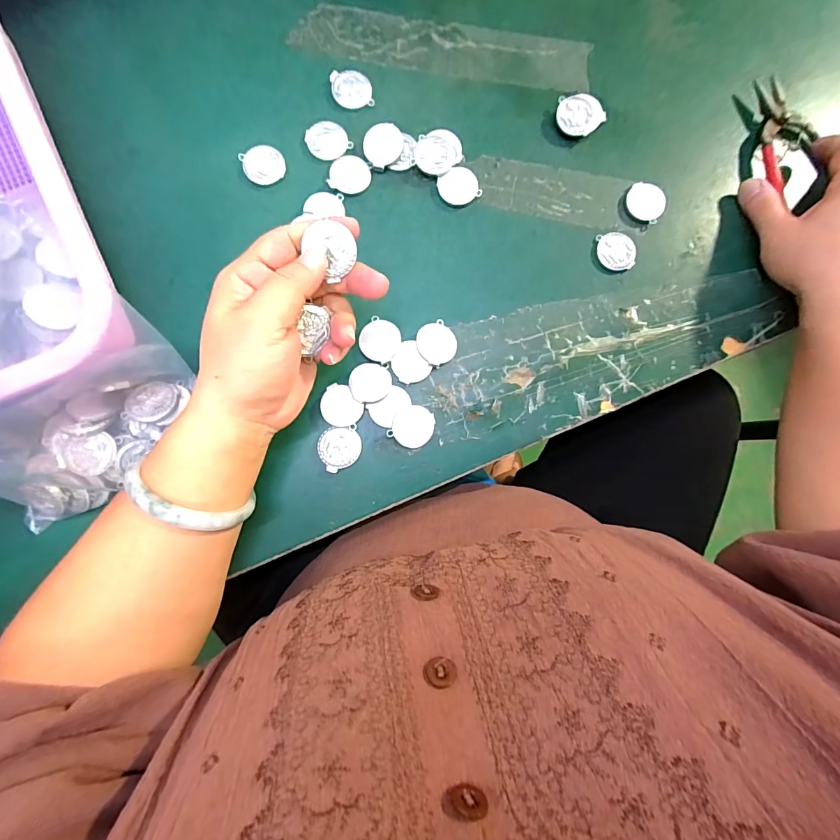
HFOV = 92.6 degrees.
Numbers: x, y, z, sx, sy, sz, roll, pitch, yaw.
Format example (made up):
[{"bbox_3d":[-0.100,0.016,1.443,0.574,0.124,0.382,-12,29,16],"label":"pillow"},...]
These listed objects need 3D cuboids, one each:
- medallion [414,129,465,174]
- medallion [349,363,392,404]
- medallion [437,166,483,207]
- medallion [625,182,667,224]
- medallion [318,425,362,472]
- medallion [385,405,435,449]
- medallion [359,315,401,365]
[{"bbox_3d":[0.014,-0.201,0.300,0.036,0.004,0.032,-22,86,-3],"label":"medallion"},{"bbox_3d":[-0.035,-0.026,0.281,0.028,0.004,0.028,1,85,-4],"label":"medallion"},{"bbox_3d":[0.029,-0.176,0.302,0.028,0.006,0.026,0,85,-4],"label":"medallion"},{"bbox_3d":[0.175,-0.169,0.310,0.031,0.005,0.028,31,84,-1],"label":"medallion"},{"bbox_3d":[-0.056,0.019,0.279,0.029,0.005,0.029,0,85,-4],"label":"medallion"},{"bbox_3d":[-0.004,0.004,0.283,0.029,0.004,0.030,0,90,-11],"label":"medallion"},{"bbox_3d":[-0.029,-0.057,0.287,0.028,0.005,0.029,0,85,-4],"label":"medallion"}]

